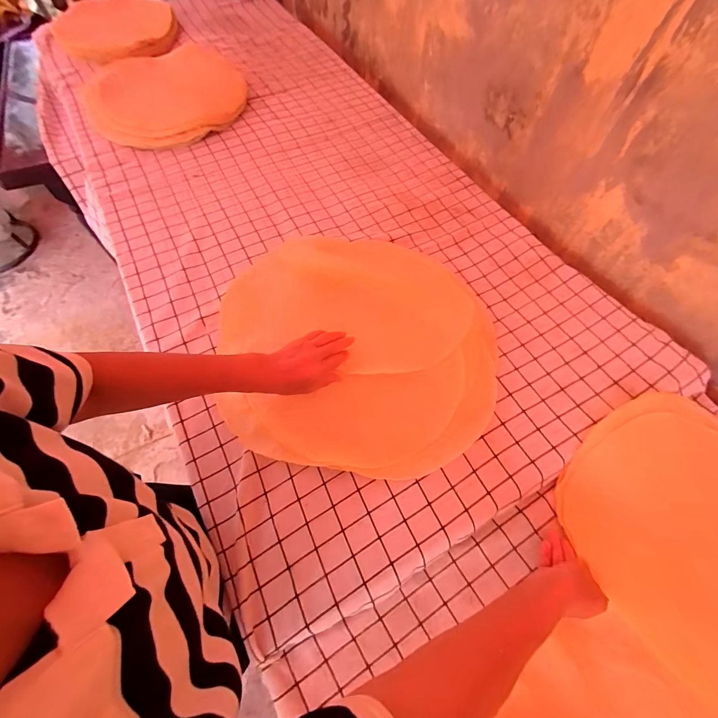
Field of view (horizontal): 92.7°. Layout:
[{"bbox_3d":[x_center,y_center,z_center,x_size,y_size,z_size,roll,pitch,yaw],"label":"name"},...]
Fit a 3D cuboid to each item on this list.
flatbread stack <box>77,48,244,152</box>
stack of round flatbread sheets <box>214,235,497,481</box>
[{"bbox_3d":[-0.545,-0.744,0.950,0.407,0.070,0.466,-35,68,-17],"label":"flatbread stack"},{"bbox_3d":[-0.004,-0.033,0.576,0.466,0.062,0.424,5,62,2],"label":"stack of round flatbread sheets"}]

